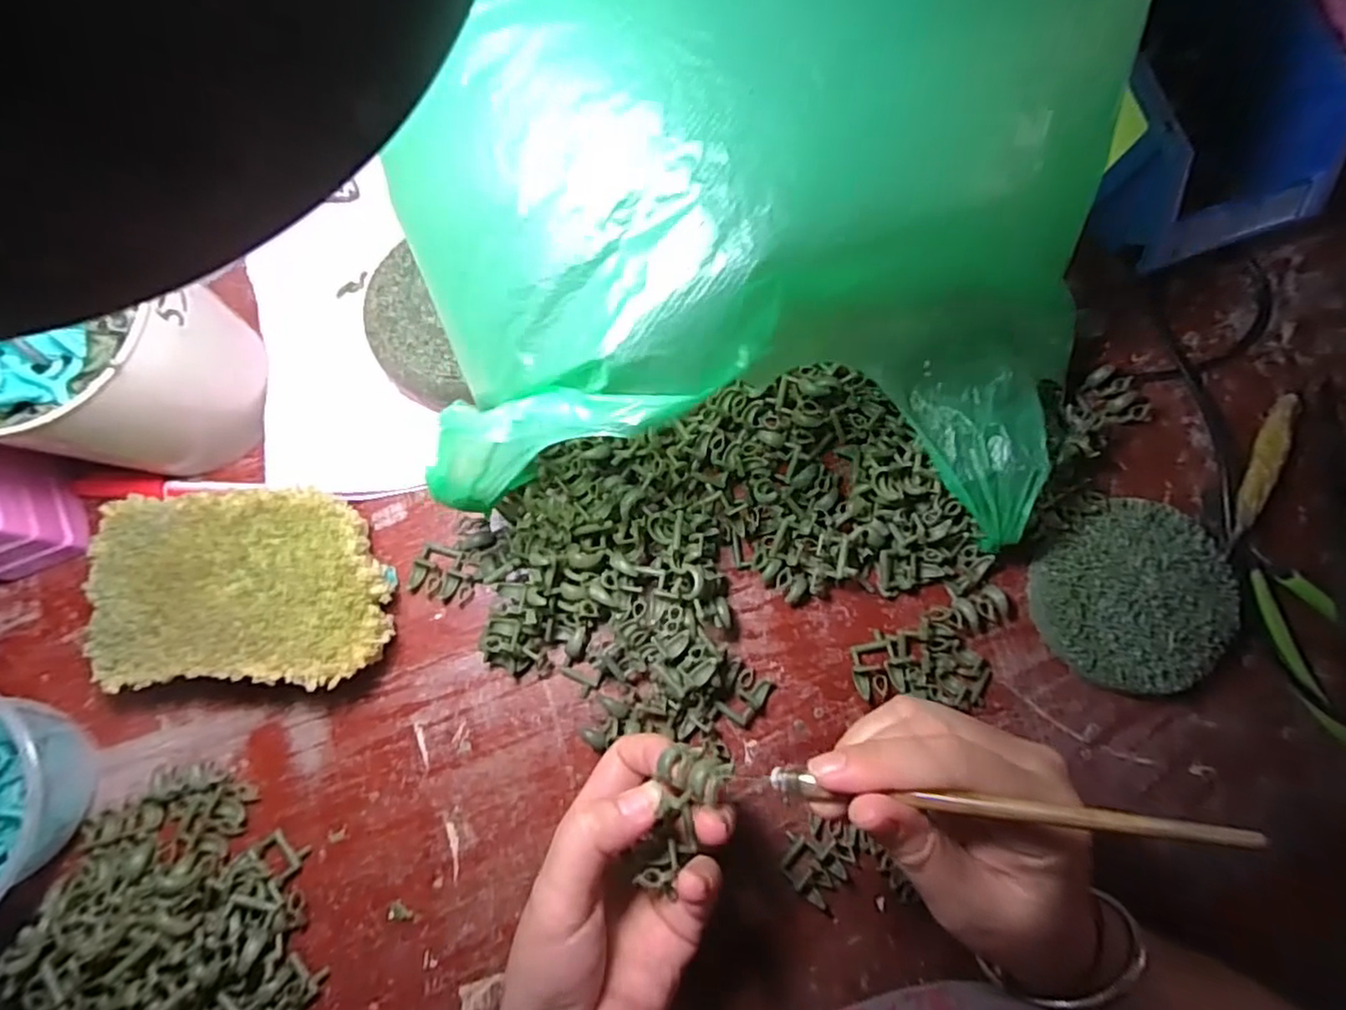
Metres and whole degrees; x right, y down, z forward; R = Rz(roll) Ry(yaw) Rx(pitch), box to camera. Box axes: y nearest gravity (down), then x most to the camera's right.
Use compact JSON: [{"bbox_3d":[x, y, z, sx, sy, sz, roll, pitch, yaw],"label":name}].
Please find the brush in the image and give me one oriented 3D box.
[{"bbox_3d":[0.098,0.097,0.214,0.141,0.005,0.009,-6,72,29],"label":"brush"}]

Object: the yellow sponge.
[{"bbox_3d":[-0.216,0.044,0.339,0.140,0.043,0.096,-2,79,-3],"label":"yellow sponge"}]

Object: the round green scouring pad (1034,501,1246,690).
[{"bbox_3d":[0.253,0.051,0.365,0.100,0.026,0.097,0,80,-2],"label":"round green scouring pad"}]

